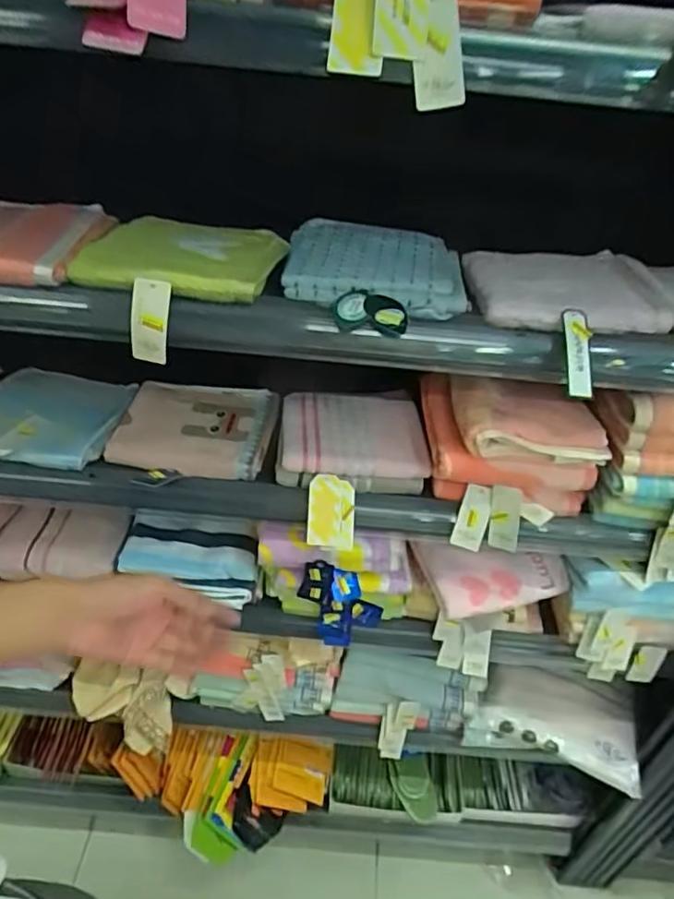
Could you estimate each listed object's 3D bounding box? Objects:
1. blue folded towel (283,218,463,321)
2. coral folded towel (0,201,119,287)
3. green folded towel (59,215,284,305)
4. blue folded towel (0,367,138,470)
[{"bbox_3d":[0.040,-0.196,0.630,0.181,0.030,0.162,7,38,2],"label":"blue folded towel"},{"bbox_3d":[-0.346,-0.223,0.623,0.191,0.025,0.168,6,38,0],"label":"coral folded towel"},{"bbox_3d":[-0.154,-0.200,0.615,0.188,0.022,0.157,5,38,-1],"label":"green folded towel"},{"bbox_3d":[-0.386,-0.051,0.792,0.190,0.025,0.173,7,38,2],"label":"blue folded towel"}]

